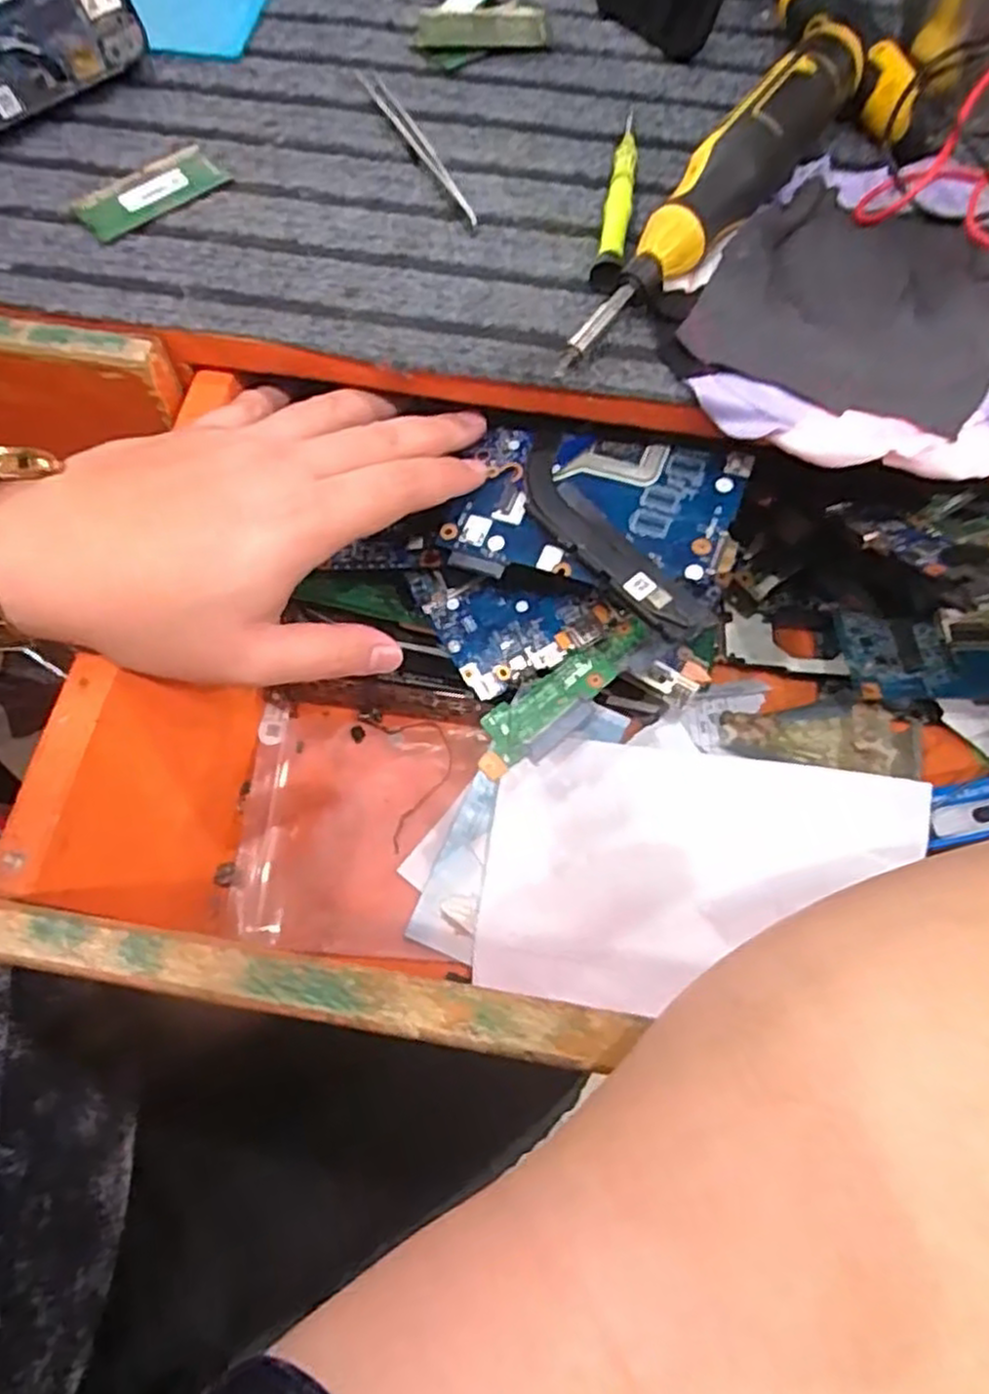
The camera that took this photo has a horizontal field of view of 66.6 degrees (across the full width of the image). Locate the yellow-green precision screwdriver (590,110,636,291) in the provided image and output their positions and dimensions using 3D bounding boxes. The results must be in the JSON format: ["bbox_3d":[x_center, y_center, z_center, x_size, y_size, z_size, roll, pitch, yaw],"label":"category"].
[{"bbox_3d":[0.057,-0.226,0.338,0.012,0.010,0.122,10,67,4],"label":"yellow-green precision screwdriver"}]

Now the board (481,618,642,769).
[{"bbox_3d":[0.035,-0.003,0.350,0.087,0.004,0.027,-33,73,-3],"label":"board"}]

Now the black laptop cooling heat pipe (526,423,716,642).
[{"bbox_3d":[0.043,-0.069,0.317,0.029,0.013,0.120,-28,69,-12],"label":"black laptop cooling heat pipe"}]

